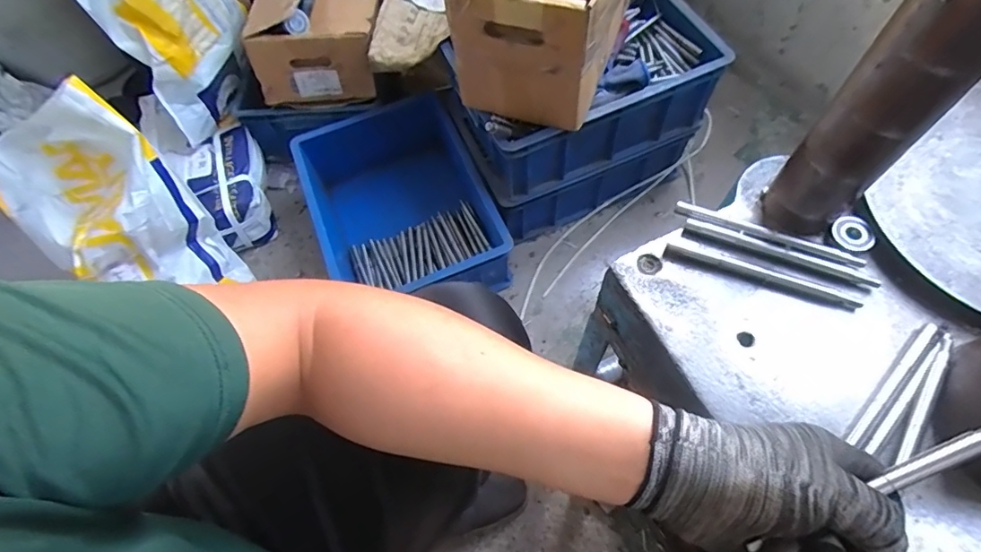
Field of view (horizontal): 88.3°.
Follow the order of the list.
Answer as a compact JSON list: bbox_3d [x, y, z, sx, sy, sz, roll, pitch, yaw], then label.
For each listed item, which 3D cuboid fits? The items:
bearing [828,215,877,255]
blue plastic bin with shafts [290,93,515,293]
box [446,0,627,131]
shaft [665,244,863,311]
[{"bbox_3d":[0.323,-0.037,0.451,0.031,0.008,0.035,-30,66,-11],"label":"bearing"},{"bbox_3d":[-0.166,-0.125,0.955,0.295,0.156,0.399,-21,64,-7],"label":"blue plastic bin with shafts"},{"bbox_3d":[0.089,-0.404,0.724,0.194,0.198,0.302,18,66,12],"label":"box"},{"bbox_3d":[0.238,-0.003,0.446,0.161,0.008,0.012,19,66,12],"label":"shaft"}]

